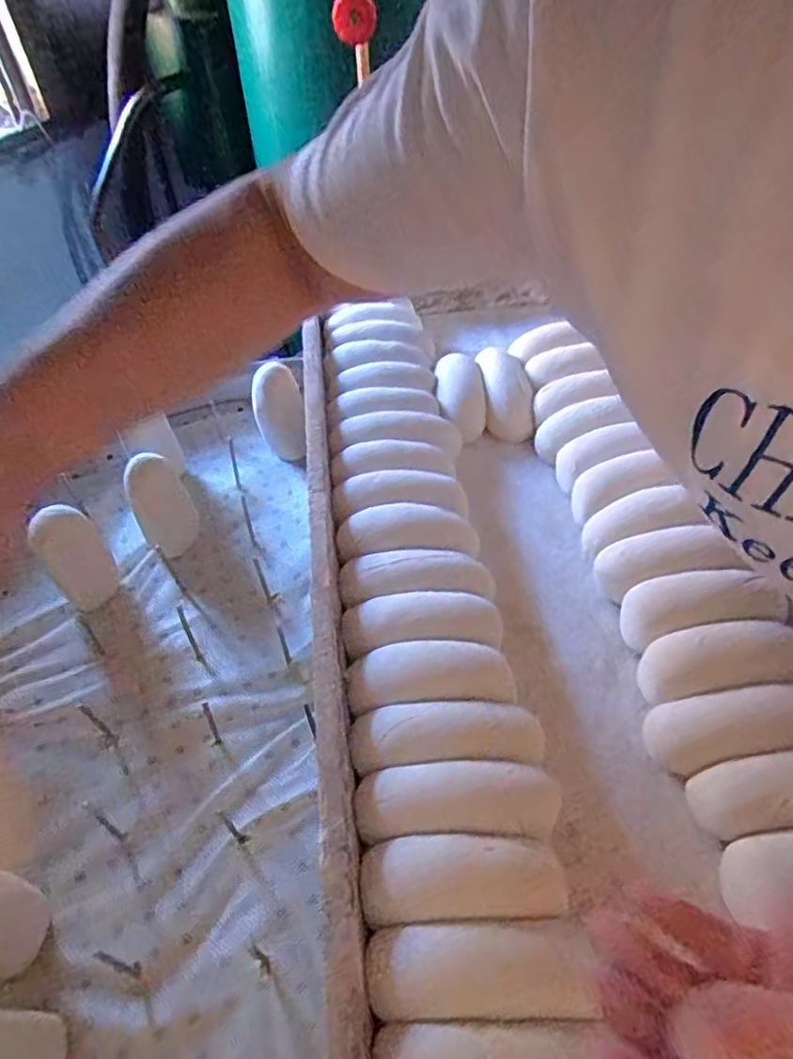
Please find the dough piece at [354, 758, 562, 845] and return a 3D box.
[{"bbox_3d":[0.031,0.144,0.319,0.100,0.037,0.035,-3,50,0],"label":"dough piece"}]

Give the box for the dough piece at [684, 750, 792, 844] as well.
[{"bbox_3d":[0.194,0.130,0.304,0.089,0.023,0.034,-12,49,12],"label":"dough piece"}]

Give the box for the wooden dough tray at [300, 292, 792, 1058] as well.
[{"bbox_3d":[0.101,0.076,0.363,0.289,0.058,0.664,-6,50,-3],"label":"wooden dough tray"}]

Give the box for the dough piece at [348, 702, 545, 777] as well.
[{"bbox_3d":[0.027,0.118,0.340,0.101,0.038,0.031,-4,50,-1],"label":"dough piece"}]

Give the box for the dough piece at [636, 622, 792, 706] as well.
[{"bbox_3d":[0.189,0.077,0.355,0.092,0.029,0.035,-13,50,9],"label":"dough piece"}]

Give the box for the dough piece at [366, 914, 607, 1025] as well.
[{"bbox_3d":[0.034,0.195,0.273,0.092,0.041,0.033,-2,50,1],"label":"dough piece"}]

